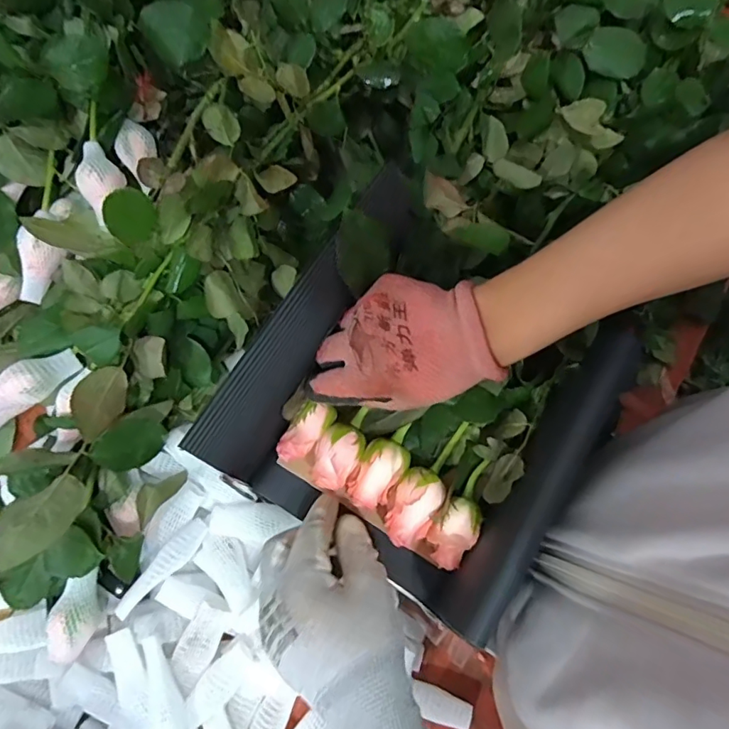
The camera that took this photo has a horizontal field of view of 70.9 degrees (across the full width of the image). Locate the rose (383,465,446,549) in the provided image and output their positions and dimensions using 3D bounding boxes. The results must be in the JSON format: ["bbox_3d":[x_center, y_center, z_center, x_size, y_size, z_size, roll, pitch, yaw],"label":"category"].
[{"bbox_3d":[0.033,0.097,0.347,0.030,0.033,0.051,26,72,8],"label":"rose"}]

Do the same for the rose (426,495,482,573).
[{"bbox_3d":[0.059,0.115,0.351,0.028,0.040,0.045,35,74,11],"label":"rose"}]

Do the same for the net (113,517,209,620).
[{"bbox_3d":[-0.158,0.157,0.398,0.023,0.010,0.085,41,75,13],"label":"net"}]

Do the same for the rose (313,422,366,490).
[{"bbox_3d":[-0.020,0.063,0.355,0.031,0.027,0.044,32,73,10],"label":"rose"}]

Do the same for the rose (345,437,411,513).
[{"bbox_3d":[0.009,0.076,0.353,0.030,0.028,0.048,34,74,10],"label":"rose"}]

